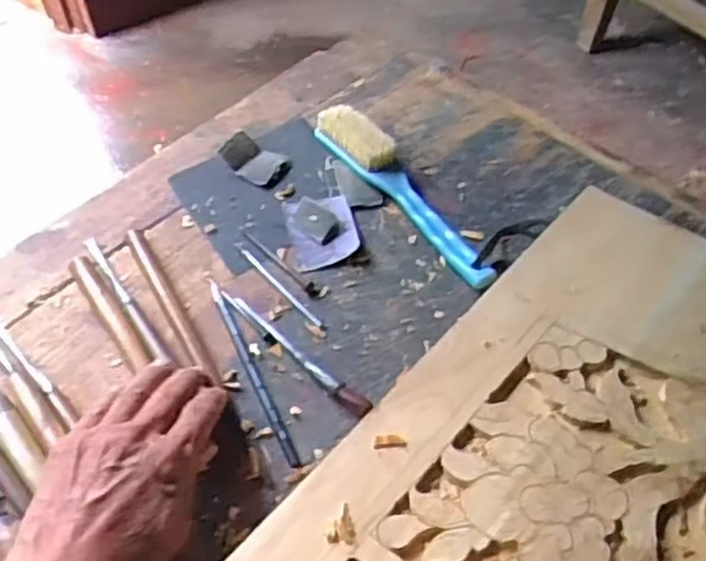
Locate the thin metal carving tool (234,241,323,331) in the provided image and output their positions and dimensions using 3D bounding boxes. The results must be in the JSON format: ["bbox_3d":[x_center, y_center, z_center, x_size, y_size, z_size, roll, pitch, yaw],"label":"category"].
[{"bbox_3d":[-0.058,0.003,0.611,0.007,0.004,0.111,-34,59,-22],"label":"thin metal carving tool"}]

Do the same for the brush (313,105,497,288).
[{"bbox_3d":[0.045,-0.077,0.654,0.035,0.034,0.225,-31,58,-20],"label":"brush"}]

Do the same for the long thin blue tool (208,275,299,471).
[{"bbox_3d":[-0.076,0.062,0.569,0.008,0.006,0.175,-22,55,-14],"label":"long thin blue tool"}]

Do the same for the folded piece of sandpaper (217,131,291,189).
[{"bbox_3d":[-0.089,-0.107,0.685,0.064,0.016,0.039,22,56,17],"label":"folded piece of sandpaper"}]

